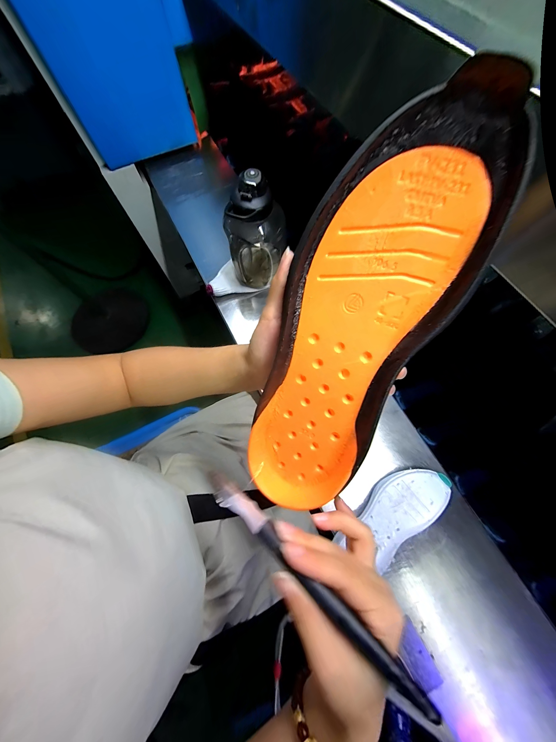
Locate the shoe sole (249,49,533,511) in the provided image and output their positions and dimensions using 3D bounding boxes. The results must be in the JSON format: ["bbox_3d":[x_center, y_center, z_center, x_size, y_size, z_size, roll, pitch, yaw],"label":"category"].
[{"bbox_3d":[0.047,-0.015,0.188,0.104,0.025,0.301,25,112,11],"label":"shoe sole"}]

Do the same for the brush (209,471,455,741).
[{"bbox_3d":[0.015,0.133,0.162,0.185,0.009,0.016,35,74,25],"label":"brush"}]

